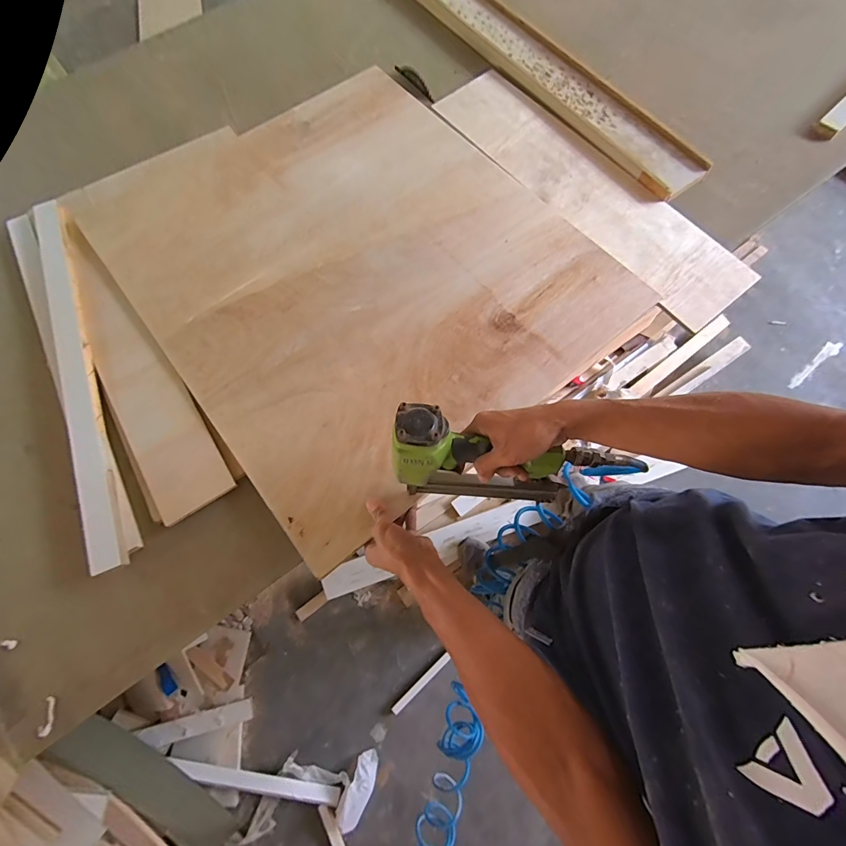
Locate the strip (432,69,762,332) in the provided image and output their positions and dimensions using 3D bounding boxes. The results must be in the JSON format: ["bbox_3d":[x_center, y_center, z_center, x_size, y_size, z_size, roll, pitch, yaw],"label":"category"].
[{"bbox_3d":[0.306,-0.455,0.750,0.166,0.017,0.680,-38,76,-10],"label":"strip"}]

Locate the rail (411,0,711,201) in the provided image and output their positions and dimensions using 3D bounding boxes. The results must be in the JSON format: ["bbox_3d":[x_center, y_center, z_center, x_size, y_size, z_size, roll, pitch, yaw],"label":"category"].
[{"bbox_3d":[0.150,-0.882,0.880,0.127,0.023,1.155,-35,75,-9],"label":"rail"}]

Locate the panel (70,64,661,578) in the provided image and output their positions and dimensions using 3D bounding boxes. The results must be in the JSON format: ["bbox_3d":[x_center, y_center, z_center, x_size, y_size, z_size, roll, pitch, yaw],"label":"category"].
[{"bbox_3d":[-0.117,-0.281,0.686,0.677,0.024,0.765,-37,75,-10],"label":"panel"}]

